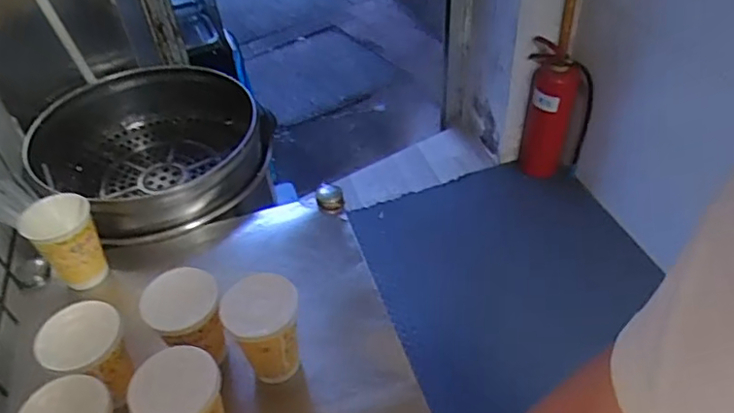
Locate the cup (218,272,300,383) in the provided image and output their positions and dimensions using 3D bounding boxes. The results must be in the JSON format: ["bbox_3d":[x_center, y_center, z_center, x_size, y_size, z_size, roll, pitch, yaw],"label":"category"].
[{"bbox_3d":[-0.104,0.129,0.597,0.072,0.102,0.072,-2,44,2],"label":"cup"}]

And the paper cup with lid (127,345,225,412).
[{"bbox_3d":[-0.169,0.195,0.546,0.076,0.110,0.072,-2,44,2],"label":"paper cup with lid"}]

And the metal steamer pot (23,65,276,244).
[{"bbox_3d":[-0.332,-0.084,0.905,0.335,0.125,0.347,-2,44,2],"label":"metal steamer pot"}]

